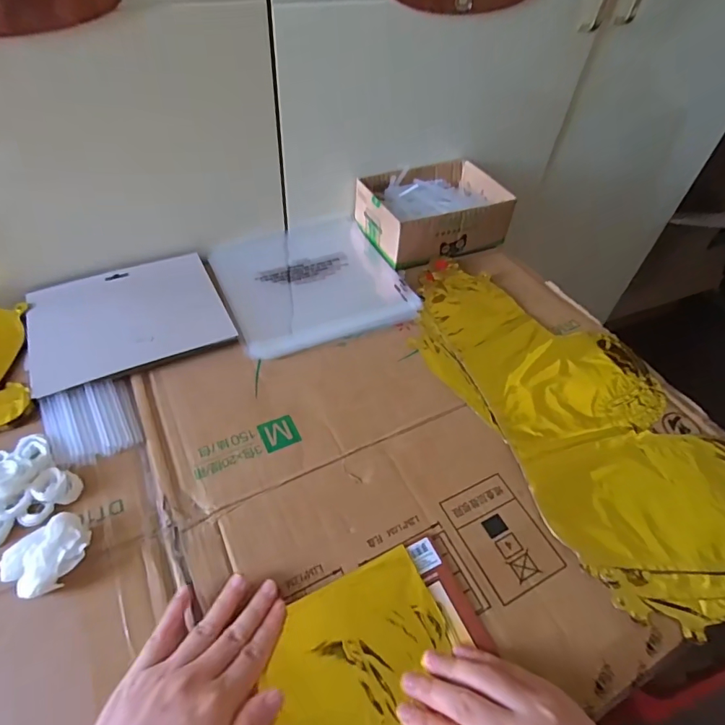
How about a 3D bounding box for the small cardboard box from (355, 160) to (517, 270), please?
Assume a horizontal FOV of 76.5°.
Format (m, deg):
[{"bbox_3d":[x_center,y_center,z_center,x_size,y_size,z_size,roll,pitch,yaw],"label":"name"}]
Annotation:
[{"bbox_3d":[0.098,-0.210,0.639,0.183,0.063,0.134,-18,53,-20],"label":"small cardboard box"}]

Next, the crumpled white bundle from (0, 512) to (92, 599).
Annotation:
[{"bbox_3d":[-0.226,0.141,0.333,0.044,0.024,0.052,37,56,25],"label":"crumpled white bundle"}]

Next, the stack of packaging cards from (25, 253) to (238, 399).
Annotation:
[{"bbox_3d":[-0.256,-0.051,0.506,0.194,0.012,0.156,-20,53,-21],"label":"stack of packaging cards"}]

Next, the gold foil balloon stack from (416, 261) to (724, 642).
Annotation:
[{"bbox_3d":[0.222,0.036,0.474,0.224,0.010,0.438,-19,53,-20],"label":"gold foil balloon stack"}]

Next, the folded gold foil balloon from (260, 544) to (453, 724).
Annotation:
[{"bbox_3d":[0.014,0.224,0.304,0.126,0.007,0.160,-20,54,-21],"label":"folded gold foil balloon"}]

